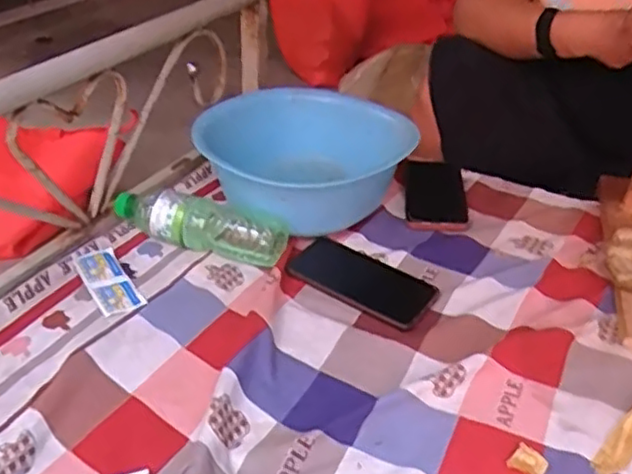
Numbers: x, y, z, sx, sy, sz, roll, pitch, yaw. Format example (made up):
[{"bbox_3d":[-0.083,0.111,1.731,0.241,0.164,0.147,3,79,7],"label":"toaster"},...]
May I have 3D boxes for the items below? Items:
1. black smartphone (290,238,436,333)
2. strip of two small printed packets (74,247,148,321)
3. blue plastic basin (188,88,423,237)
[{"bbox_3d":[0.054,0.052,0.783,0.170,0.011,0.087,23,41,27],"label":"black smartphone"},{"bbox_3d":[-0.233,0.051,0.755,0.048,0.005,0.102,-16,48,-35],"label":"strip of two small printed packets"},{"bbox_3d":[-0.016,-0.104,0.906,0.270,0.106,0.270,1,36,-1],"label":"blue plastic basin"}]

